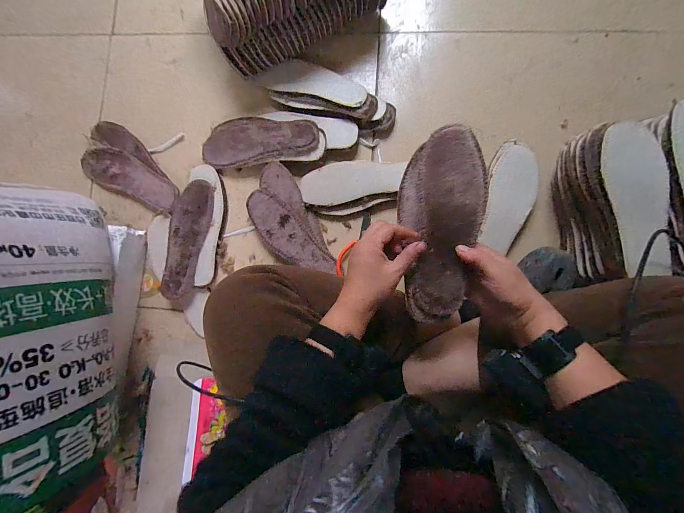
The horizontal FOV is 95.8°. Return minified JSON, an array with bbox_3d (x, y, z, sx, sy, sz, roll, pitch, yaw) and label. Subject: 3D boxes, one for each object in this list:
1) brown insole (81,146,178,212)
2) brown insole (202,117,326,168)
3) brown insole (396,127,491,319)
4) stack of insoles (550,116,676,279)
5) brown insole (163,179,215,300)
[{"bbox_3d":[-0.446,-0.167,0.655,0.240,0.012,0.080,25,87,7],"label":"brown insole"},{"bbox_3d":[-0.161,-0.235,0.618,0.254,0.020,0.097,-2,84,5],"label":"brown insole"},{"bbox_3d":[0.128,-0.042,0.396,0.108,0.016,0.238,-6,85,27],"label":"brown insole"},{"bbox_3d":[0.428,-0.081,0.500,0.093,0.148,0.226,-9,83,4],"label":"stack of insoles"},{"bbox_3d":[-0.317,-0.038,0.627,0.083,0.026,0.238,8,85,6],"label":"brown insole"}]

